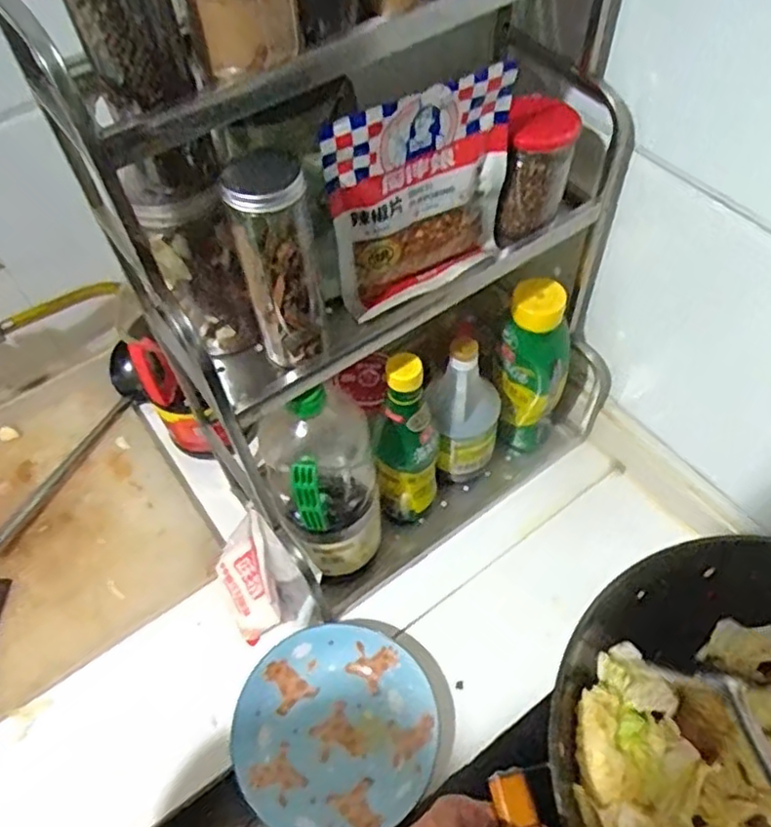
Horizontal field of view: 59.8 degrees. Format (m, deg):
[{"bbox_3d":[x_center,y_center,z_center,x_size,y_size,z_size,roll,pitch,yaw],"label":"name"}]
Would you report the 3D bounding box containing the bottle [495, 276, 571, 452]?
[{"bbox_3d":[0.165,-0.043,0.779,0.074,0.245,0.059,-3,56,1],"label":"bottle"}]

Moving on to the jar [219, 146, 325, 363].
[{"bbox_3d":[-0.076,-0.106,0.483,0.055,0.159,0.059,-12,56,-5],"label":"jar"}]

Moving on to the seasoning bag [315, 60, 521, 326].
[{"bbox_3d":[0.032,-0.164,0.519,0.152,0.169,0.023,-27,59,-14],"label":"seasoning bag"}]

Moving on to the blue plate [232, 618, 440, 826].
[{"bbox_3d":[-0.049,0.316,0.668,0.189,0.033,0.193,-1,56,2],"label":"blue plate"}]

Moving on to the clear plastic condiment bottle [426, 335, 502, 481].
[{"bbox_3d":[0.089,0.012,0.759,0.076,0.218,0.058,4,56,6],"label":"clear plastic condiment bottle"}]

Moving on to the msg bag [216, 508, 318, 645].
[{"bbox_3d":[-0.137,0.167,0.697,0.082,0.132,0.115,-30,60,-16],"label":"msg bag"}]

